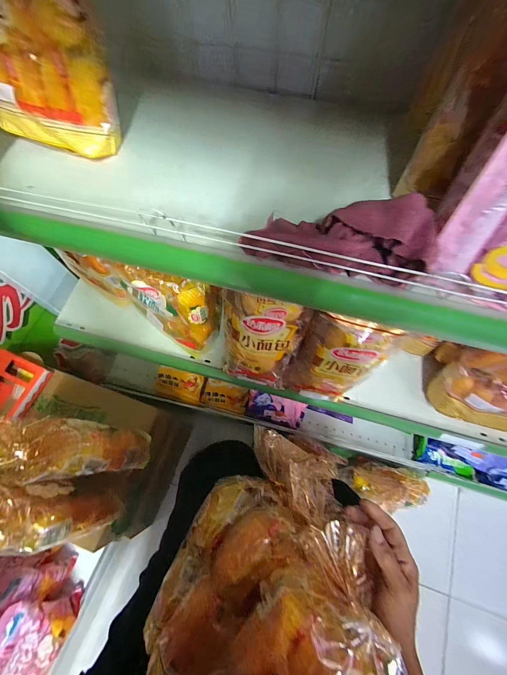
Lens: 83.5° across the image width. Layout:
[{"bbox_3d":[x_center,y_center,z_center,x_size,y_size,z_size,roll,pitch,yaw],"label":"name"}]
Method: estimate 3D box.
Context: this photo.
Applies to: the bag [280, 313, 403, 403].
[{"bbox_3d":[0.113,0.042,0.397,0.112,0.200,0.057,17,70,7],"label":"bag"}]

